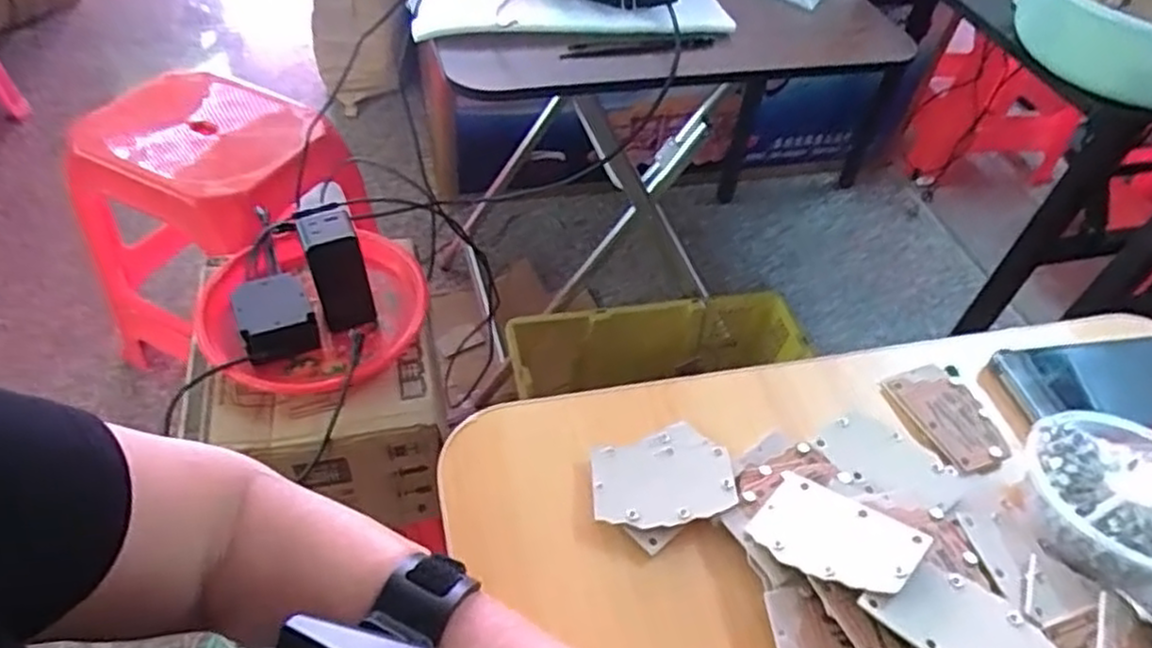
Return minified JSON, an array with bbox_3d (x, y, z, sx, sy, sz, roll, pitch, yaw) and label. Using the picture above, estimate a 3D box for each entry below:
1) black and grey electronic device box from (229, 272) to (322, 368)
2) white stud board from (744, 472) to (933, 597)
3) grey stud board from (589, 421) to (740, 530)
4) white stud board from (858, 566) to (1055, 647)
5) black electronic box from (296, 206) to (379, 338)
[{"bbox_3d":[-0.319,-0.007,0.781,0.069,0.040,0.083,-18,53,-21],"label":"black and grey electronic device box"},{"bbox_3d":[0.142,0.116,0.404,0.086,0.005,0.053,16,46,41],"label":"white stud board"},{"bbox_3d":[0.051,0.091,0.446,0.086,0.011,0.066,-7,50,-9],"label":"grey stud board"},{"bbox_3d":[0.194,0.150,0.368,0.081,0.005,0.055,36,48,27],"label":"white stud board"},{"bbox_3d":[-0.256,-0.056,0.792,0.054,0.124,0.054,-15,52,-19],"label":"black electronic box"}]

